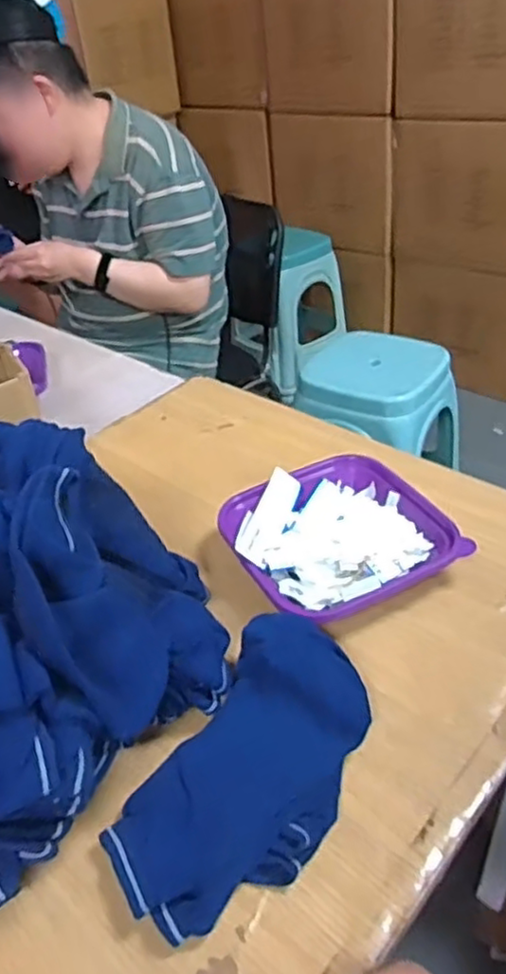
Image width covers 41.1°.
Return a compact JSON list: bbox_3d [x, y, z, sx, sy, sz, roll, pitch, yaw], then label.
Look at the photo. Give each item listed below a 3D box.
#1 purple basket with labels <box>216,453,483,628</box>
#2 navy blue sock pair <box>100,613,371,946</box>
[{"bbox_3d":[0.076,0.047,0.639,0.190,0.052,0.178,-20,39,-16],"label":"purple basket with labels"},{"bbox_3d":[0.001,0.188,0.465,0.124,0.033,0.224,18,44,30],"label":"navy blue sock pair"}]

